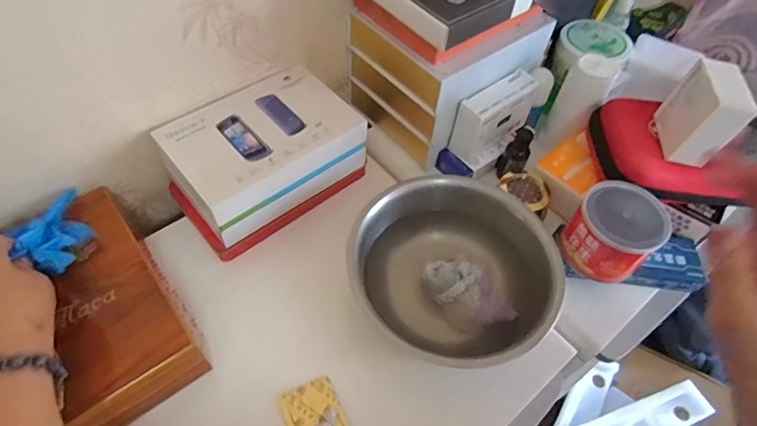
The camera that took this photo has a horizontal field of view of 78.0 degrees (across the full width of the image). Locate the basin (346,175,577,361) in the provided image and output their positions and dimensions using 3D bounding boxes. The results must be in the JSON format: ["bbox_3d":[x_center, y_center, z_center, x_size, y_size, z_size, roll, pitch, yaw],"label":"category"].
[{"bbox_3d":[0.080,0.060,0.488,0.206,0.068,0.183,36,60,21],"label":"basin"}]

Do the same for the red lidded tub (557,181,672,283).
[{"bbox_3d":[0.249,0.019,0.491,0.083,0.071,0.079,1,54,-2],"label":"red lidded tub"}]

